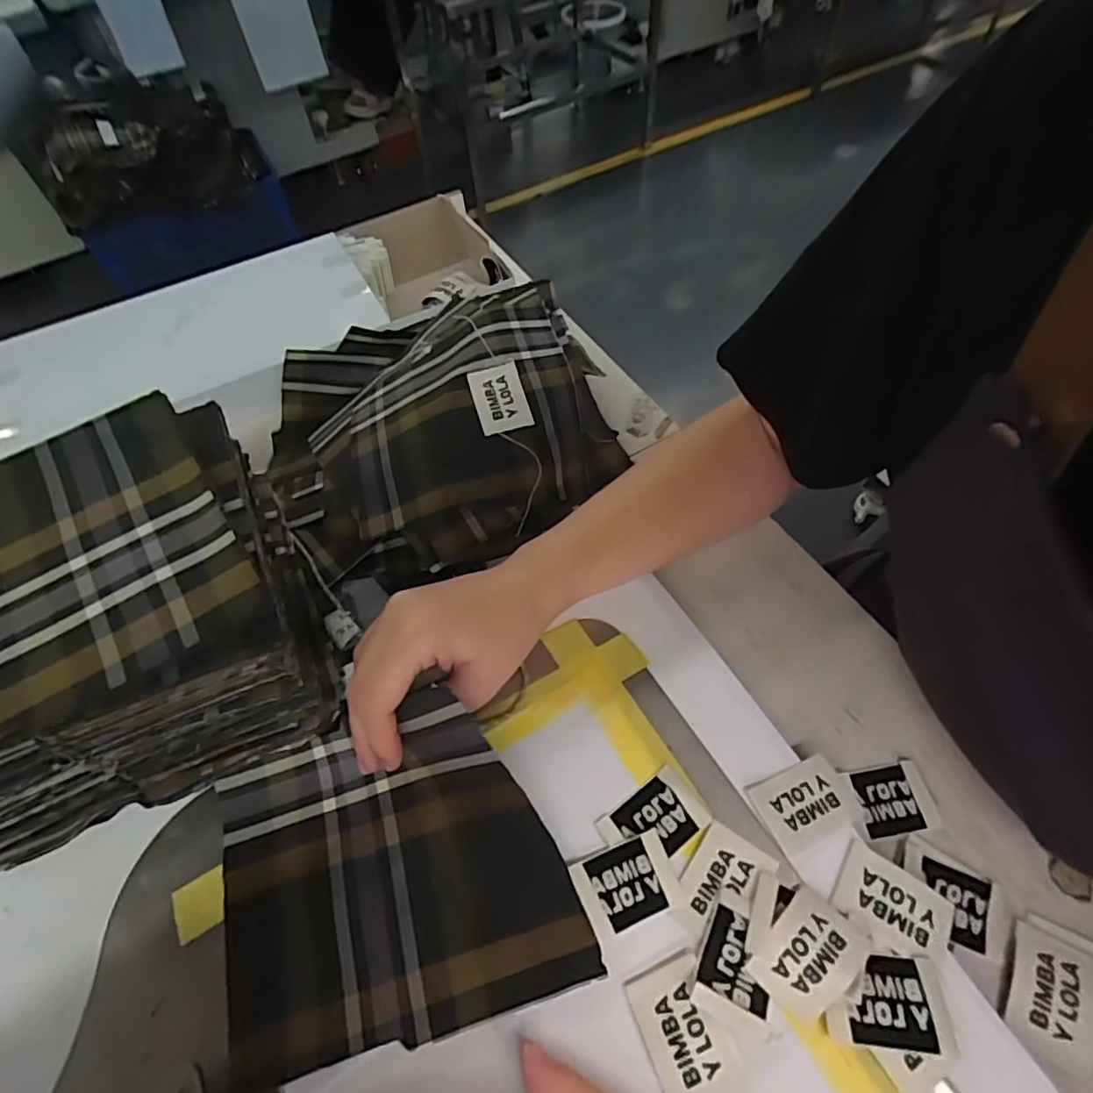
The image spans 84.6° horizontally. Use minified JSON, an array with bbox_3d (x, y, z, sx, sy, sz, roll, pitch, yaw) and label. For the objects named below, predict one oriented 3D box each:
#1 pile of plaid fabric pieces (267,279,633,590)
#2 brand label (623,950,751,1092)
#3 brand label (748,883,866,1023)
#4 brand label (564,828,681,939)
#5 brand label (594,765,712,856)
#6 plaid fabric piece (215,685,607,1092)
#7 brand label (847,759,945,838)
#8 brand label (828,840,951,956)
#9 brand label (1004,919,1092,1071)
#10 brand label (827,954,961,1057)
[{"bbox_3d":[-0.075,-0.097,0.431,0.243,0.079,0.225,0,55,0],"label":"pile of plaid fabric pieces"},{"bbox_3d":[0.058,0.206,0.255,0.034,0.004,0.049,-23,59,-6],"label":"brand label"},{"bbox_3d":[0.115,0.178,0.263,0.035,0.008,0.046,38,64,23],"label":"brand label"},{"bbox_3d":[0.038,0.159,0.285,0.044,0.005,0.034,-18,62,-7],"label":"brand label"},{"bbox_3d":[0.053,0.137,0.300,0.048,0.004,0.034,-32,60,-16],"label":"brand label"},{"bbox_3d":[-0.075,0.142,0.271,0.158,0.065,0.136,-15,57,-10],"label":"plaid fabric piece"},{"bbox_3d":[0.185,0.134,0.320,0.037,0.005,0.033,-7,56,-4],"label":"brand label"},{"bbox_3d":[0.159,0.164,0.275,0.047,0.004,0.035,31,61,20],"label":"brand label"},{"bbox_3d":[0.231,0.202,0.272,0.038,0.004,0.046,26,60,17],"label":"brand label"},{"bbox_3d":[0.145,0.192,0.255,0.048,0.006,0.033,1,53,8],"label":"brand label"}]

